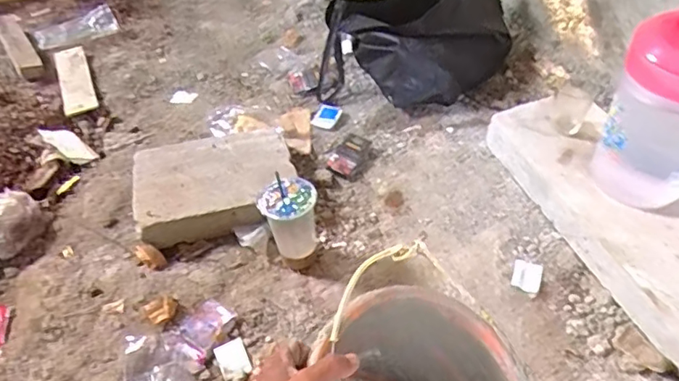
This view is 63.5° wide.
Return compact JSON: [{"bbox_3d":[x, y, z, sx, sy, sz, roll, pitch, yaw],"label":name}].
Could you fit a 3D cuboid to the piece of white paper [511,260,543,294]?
[{"bbox_3d":[0.306,0.141,0.897,0.046,0.006,0.056,11,47,16],"label":"piece of white paper"}]

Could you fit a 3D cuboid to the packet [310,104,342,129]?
[{"bbox_3d":[-0.028,-0.163,1.197,0.052,0.017,0.069,12,47,17],"label":"packet"}]

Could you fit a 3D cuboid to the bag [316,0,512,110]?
[{"bbox_3d":[0.162,-0.323,1.205,0.401,0.200,0.274,-28,49,-21],"label":"bag"}]

